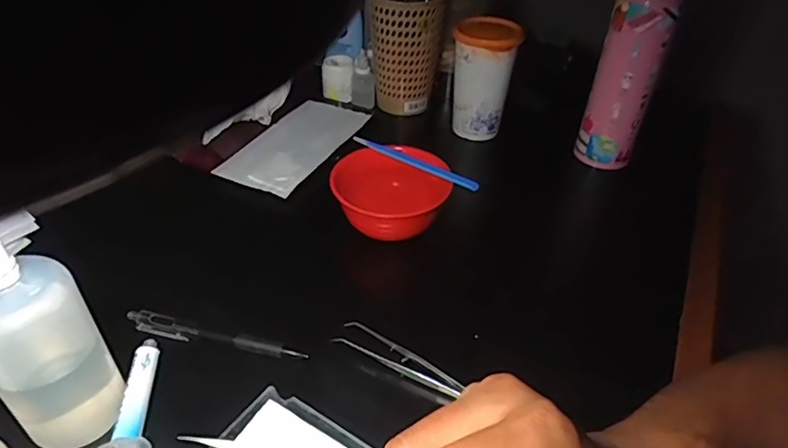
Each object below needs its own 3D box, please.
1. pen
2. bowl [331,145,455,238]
[{"bbox_3d":[-0.137,0.086,0.407,0.144,0.013,0.015,11,40,10],"label":"pen"},{"bbox_3d":[-0.004,-0.028,0.504,0.108,0.048,0.095,2,40,-2],"label":"bowl"}]

